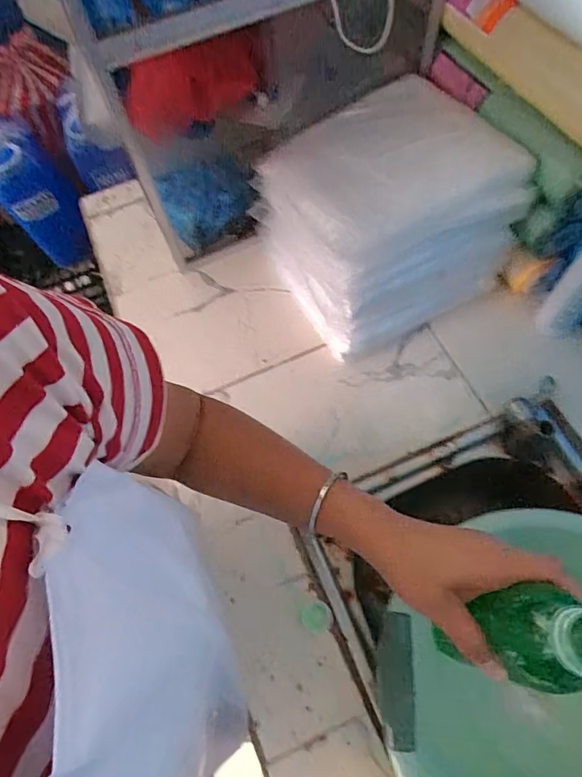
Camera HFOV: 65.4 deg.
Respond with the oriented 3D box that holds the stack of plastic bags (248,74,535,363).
[{"bbox_3d":[0.119,-0.223,0.603,0.263,0.191,0.256,-26,66,-8],"label":"stack of plastic bags"}]

